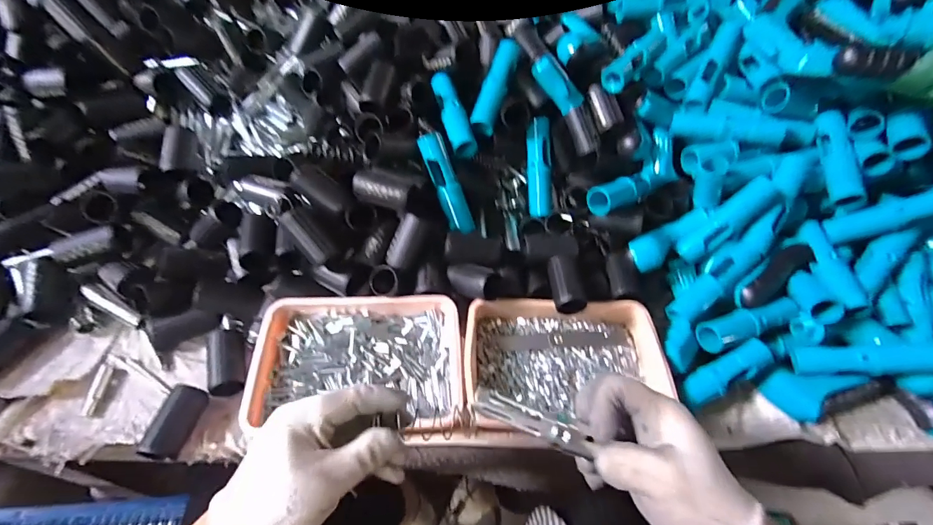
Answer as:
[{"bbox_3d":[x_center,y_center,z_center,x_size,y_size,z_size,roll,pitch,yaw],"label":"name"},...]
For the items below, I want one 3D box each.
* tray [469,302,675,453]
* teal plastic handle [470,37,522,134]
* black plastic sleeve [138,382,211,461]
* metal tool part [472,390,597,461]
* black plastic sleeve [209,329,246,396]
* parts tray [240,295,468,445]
[{"bbox_3d":[0.101,0.107,0.438,0.202,0.040,0.144,-1,54,-5],"label":"tray"},{"bbox_3d":[0.038,-0.226,0.526,0.027,0.021,0.133,17,75,8],"label":"teal plastic handle"},{"bbox_3d":[-0.266,0.145,0.382,0.028,0.023,0.063,5,53,-1],"label":"black plastic sleeve"},{"bbox_3d":[0.047,0.113,0.294,0.086,0.008,0.016,21,55,10],"label":"metal tool part"},{"bbox_3d":[-0.244,0.100,0.429,0.028,0.029,0.065,-12,55,-13],"label":"black plastic sleeve"},{"bbox_3d":[-0.104,0.100,0.423,0.202,0.033,0.144,3,53,-2],"label":"parts tray"}]

